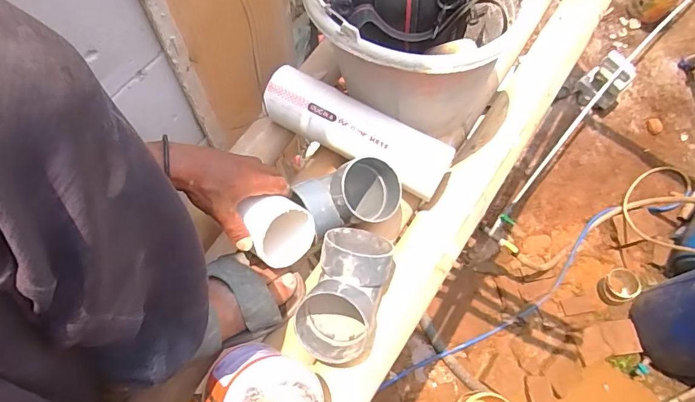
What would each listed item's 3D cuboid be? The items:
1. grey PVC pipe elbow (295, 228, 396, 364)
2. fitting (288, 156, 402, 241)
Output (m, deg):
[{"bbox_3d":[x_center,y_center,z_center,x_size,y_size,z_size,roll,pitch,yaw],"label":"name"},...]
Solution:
[{"bbox_3d":[-0.001,0.101,0.516,0.087,0.083,0.156,17,67,5],"label":"grey PVC pipe elbow"},{"bbox_3d":[0.004,-0.003,0.578,0.123,0.084,0.081,-15,68,-8],"label":"fitting"}]

